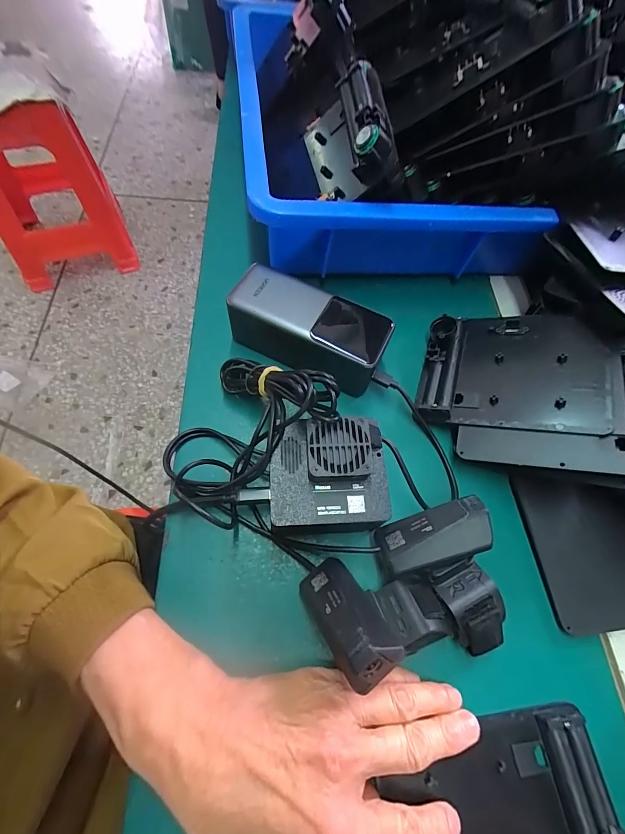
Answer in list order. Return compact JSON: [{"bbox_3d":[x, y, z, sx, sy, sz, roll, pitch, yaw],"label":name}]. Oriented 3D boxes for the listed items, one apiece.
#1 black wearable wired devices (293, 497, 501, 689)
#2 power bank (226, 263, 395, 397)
[{"bbox_3d":[0.056,0.105,0.220,0.118,0.054,0.085,-9,65,-10],"label":"black wearable wired devices"},{"bbox_3d":[-0.003,-0.070,0.299,0.127,0.054,0.057,25,64,6],"label":"power bank"}]

